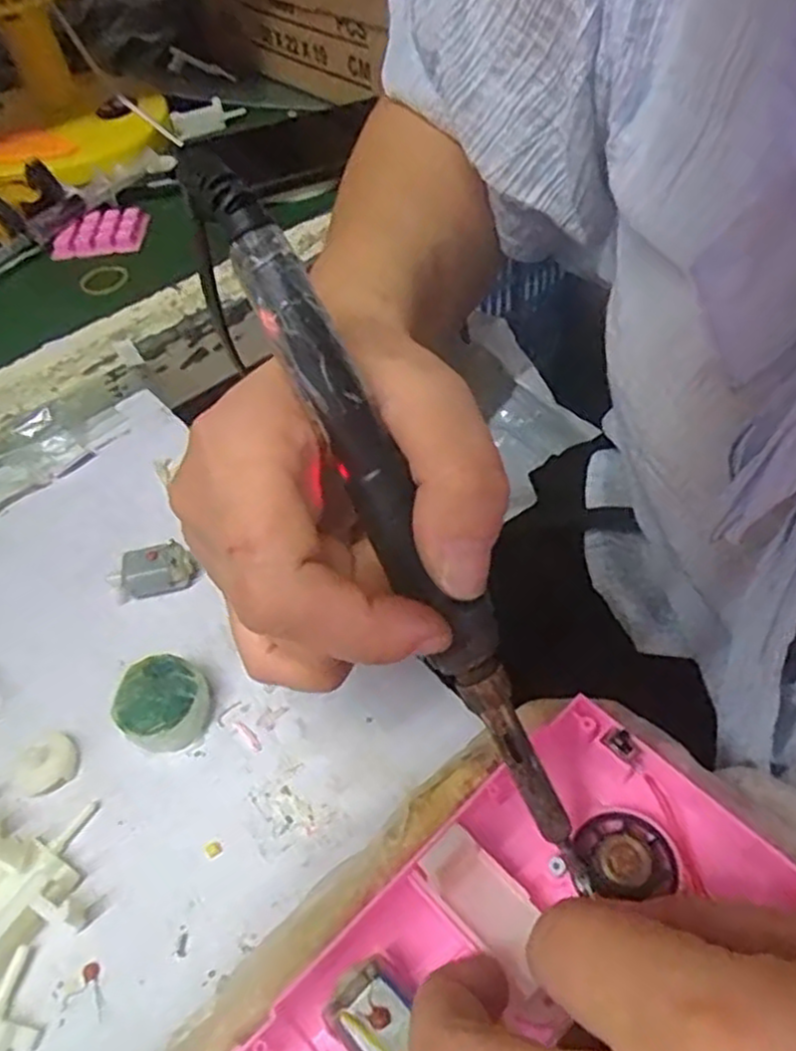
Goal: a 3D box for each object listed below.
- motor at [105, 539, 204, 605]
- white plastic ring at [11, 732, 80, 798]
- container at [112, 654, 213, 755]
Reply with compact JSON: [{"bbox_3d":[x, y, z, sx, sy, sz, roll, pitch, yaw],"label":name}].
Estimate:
[{"bbox_3d":[-0.104,0.021,0.321,0.036,0.019,0.016,-10,49,-3],"label":"motor"},{"bbox_3d":[-0.129,0.088,0.275,0.021,0.004,0.023,-3,49,3],"label":"white plastic ring"},{"bbox_3d":[-0.088,0.067,0.280,0.031,0.018,0.030,-3,49,3],"label":"container"}]

